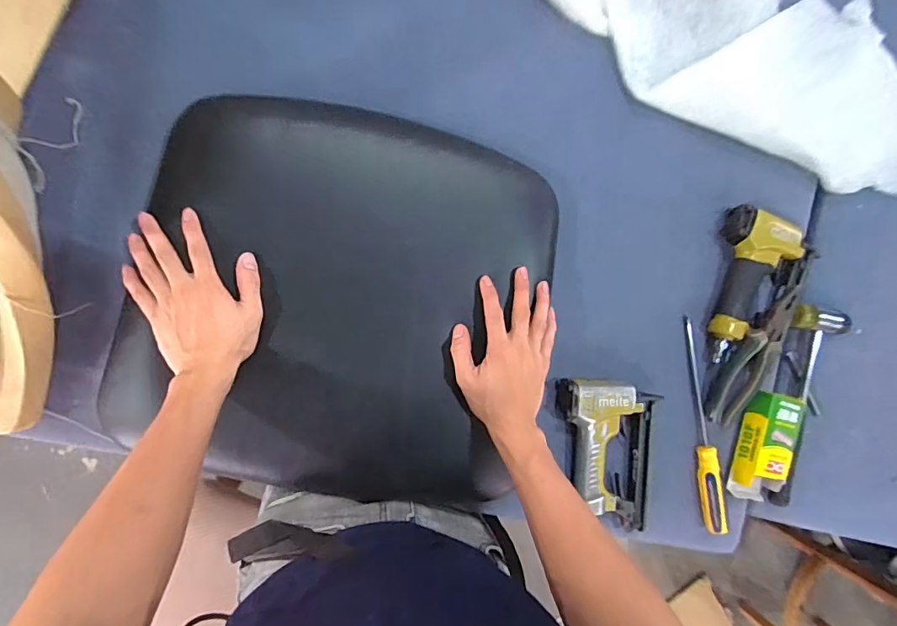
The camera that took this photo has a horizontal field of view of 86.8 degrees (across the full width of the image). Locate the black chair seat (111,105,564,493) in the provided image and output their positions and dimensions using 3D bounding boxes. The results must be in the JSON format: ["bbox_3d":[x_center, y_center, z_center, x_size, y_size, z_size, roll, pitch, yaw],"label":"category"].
[{"bbox_3d":[-0.111,-0.016,0.528,0.422,0.049,0.417,15,89,-4],"label":"black chair seat"}]

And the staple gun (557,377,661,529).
[{"bbox_3d":[0.199,0.179,0.599,0.124,0.048,0.195,0,92,-6],"label":"staple gun"}]

